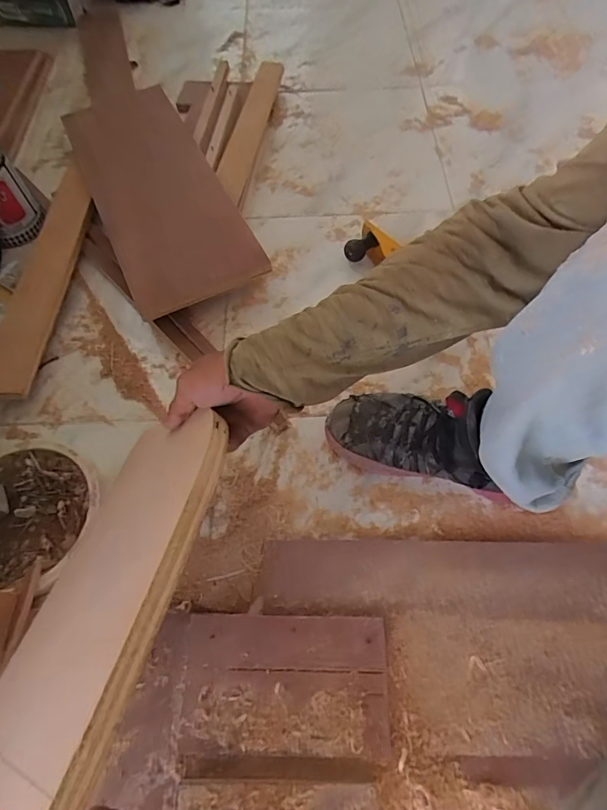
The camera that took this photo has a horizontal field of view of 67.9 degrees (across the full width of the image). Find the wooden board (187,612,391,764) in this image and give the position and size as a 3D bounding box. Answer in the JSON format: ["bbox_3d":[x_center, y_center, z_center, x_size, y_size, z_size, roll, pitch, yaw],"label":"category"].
[{"bbox_3d":[-0.018,0.284,0.466,0.202,0.022,0.123,-1,63,1],"label":"wooden board"}]

